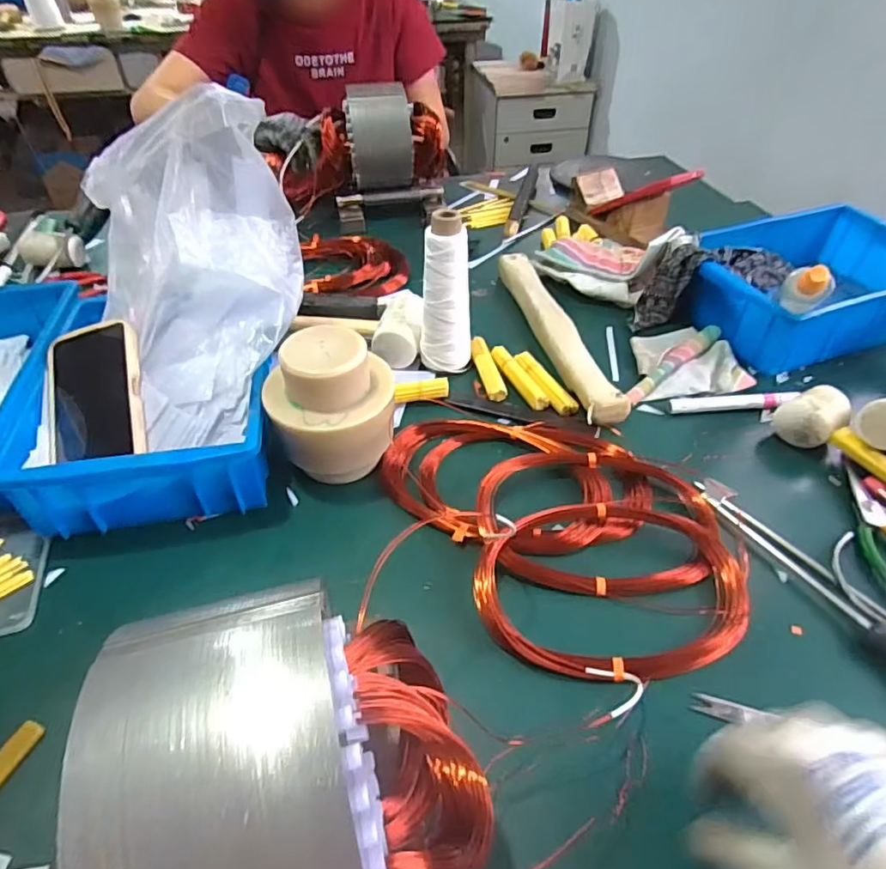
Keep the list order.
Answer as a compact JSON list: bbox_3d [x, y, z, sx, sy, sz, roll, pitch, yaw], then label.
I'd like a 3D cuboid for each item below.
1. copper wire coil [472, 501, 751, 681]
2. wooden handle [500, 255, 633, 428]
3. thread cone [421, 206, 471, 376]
[{"bbox_3d":[0.134,0.113,0.431,0.218,0.034,0.144,-8,46,-11],"label":"copper wire coil"},{"bbox_3d":[0.134,-0.133,0.668,0.041,0.027,0.333,-9,45,-7],"label":"wooden handle"},{"bbox_3d":[0.005,-0.142,0.591,0.052,0.171,0.046,14,47,14],"label":"thread cone"}]

